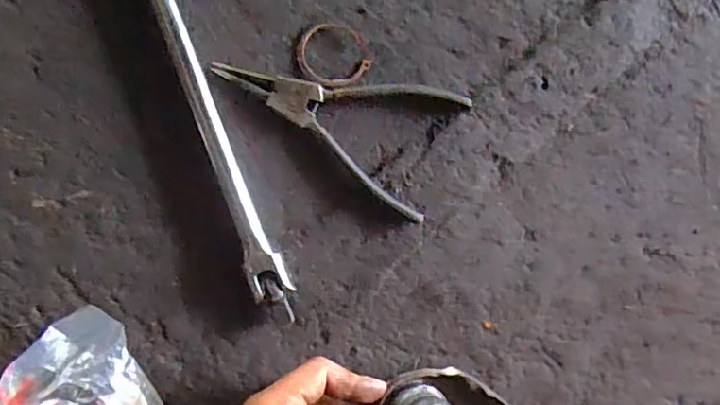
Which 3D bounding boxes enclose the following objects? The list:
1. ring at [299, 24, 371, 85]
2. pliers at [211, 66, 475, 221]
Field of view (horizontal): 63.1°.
[{"bbox_3d":[-0.017,-0.101,0.402,0.049,0.004,0.042,5,93,-5],"label":"ring"},{"bbox_3d":[-0.015,-0.065,0.401,0.165,0.010,0.089,26,91,-6],"label":"pliers"}]

